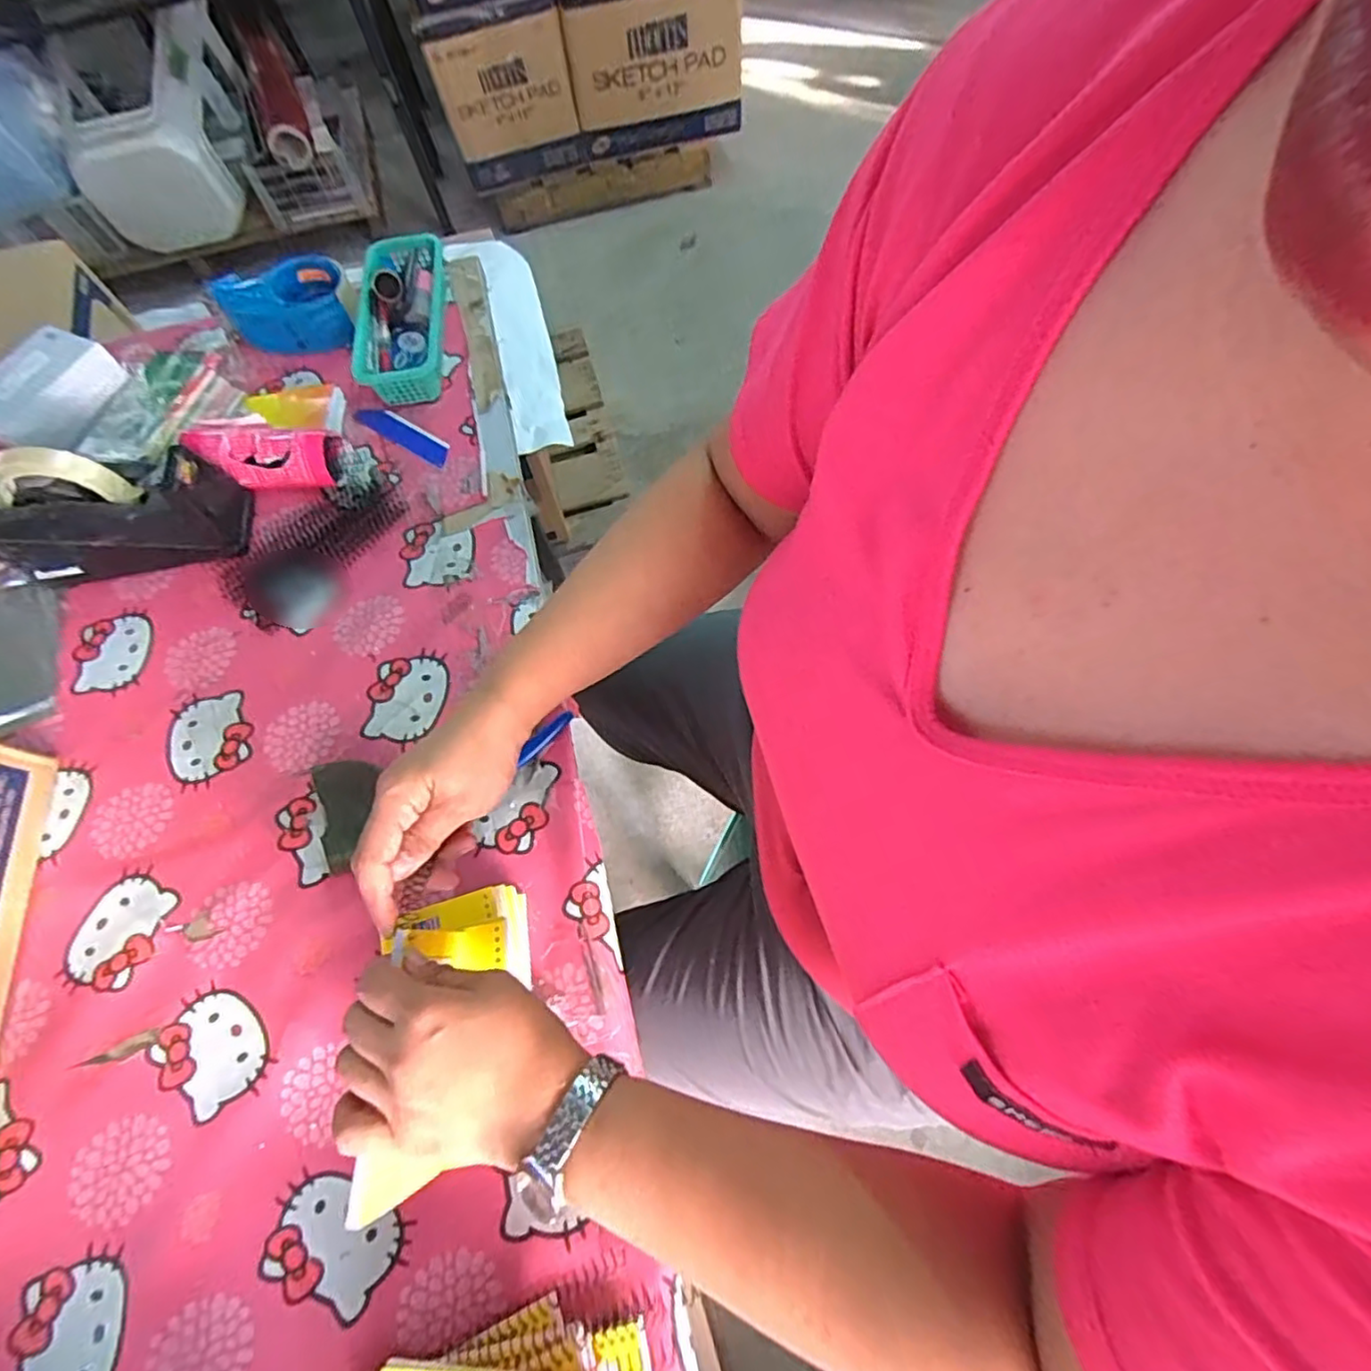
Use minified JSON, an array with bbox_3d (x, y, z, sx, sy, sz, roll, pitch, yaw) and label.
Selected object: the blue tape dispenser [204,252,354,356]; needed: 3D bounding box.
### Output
[{"bbox_3d":[-0.455,-0.438,0.737,0.136,0.060,0.105,-32,68,-10],"label":"blue tape dispenser"}]

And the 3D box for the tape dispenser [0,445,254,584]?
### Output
[{"bbox_3d":[-0.542,-0.172,0.600,0.205,0.124,0.083,-11,66,-2],"label":"tape dispenser"}]

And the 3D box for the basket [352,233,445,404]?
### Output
[{"bbox_3d":[-0.323,-0.424,0.733,0.093,0.057,0.240,-8,66,0],"label":"basket"}]

